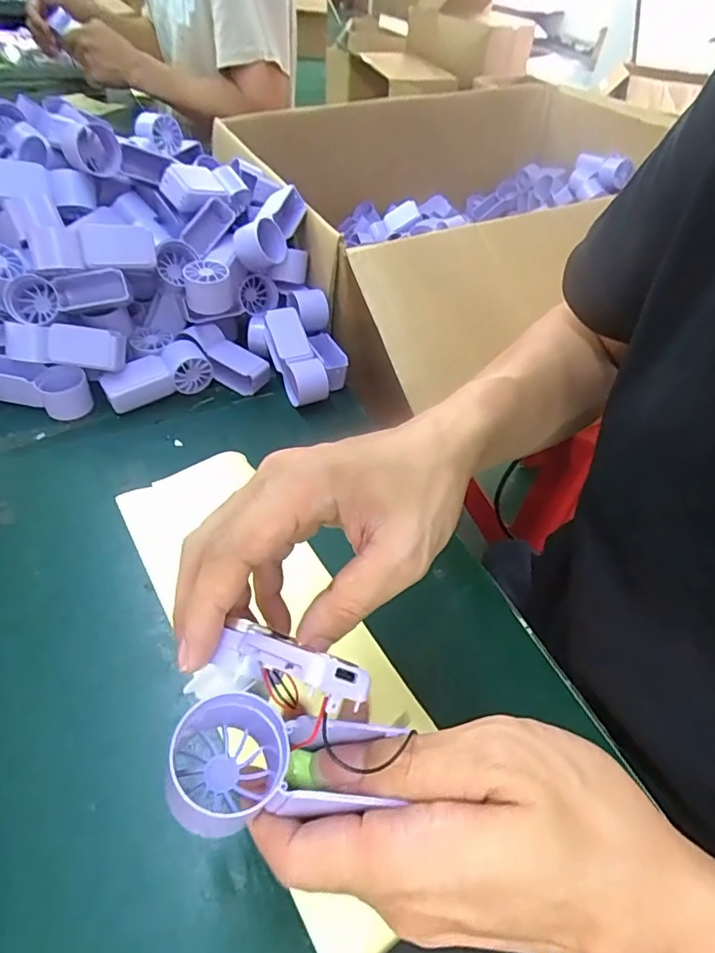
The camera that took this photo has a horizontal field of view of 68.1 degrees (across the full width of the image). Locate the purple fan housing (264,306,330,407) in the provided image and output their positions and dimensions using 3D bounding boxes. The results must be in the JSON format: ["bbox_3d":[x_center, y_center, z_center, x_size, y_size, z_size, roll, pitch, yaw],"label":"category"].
[{"bbox_3d":[-0.061,-0.109,0.495,0.040,0.039,0.092,-20,83,-23],"label":"purple fan housing"}]

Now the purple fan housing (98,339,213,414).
[{"bbox_3d":[-0.182,-0.091,0.479,0.090,0.039,0.032,-22,54,-24],"label":"purple fan housing"}]

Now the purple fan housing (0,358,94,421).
[{"bbox_3d":[-0.274,-0.076,0.451,0.093,0.039,0.033,10,47,3],"label":"purple fan housing"}]

